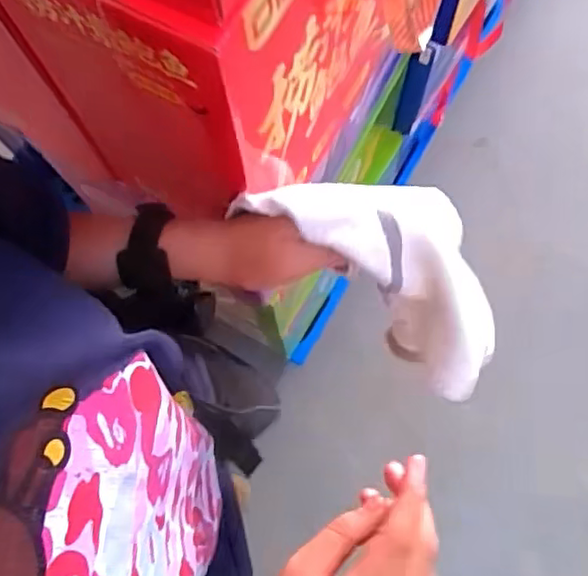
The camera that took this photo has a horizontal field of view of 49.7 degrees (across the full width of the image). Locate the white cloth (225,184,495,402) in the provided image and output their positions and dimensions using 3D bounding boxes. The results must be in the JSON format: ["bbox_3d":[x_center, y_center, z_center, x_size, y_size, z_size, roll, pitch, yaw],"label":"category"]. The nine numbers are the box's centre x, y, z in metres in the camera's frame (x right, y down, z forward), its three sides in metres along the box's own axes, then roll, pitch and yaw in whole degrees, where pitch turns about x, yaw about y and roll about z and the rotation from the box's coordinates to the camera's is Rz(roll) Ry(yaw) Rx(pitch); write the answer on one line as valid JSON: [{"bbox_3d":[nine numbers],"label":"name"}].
[{"bbox_3d":[0.080,-0.017,0.464,0.096,0.083,0.216,-51,120,-11],"label":"white cloth"}]

